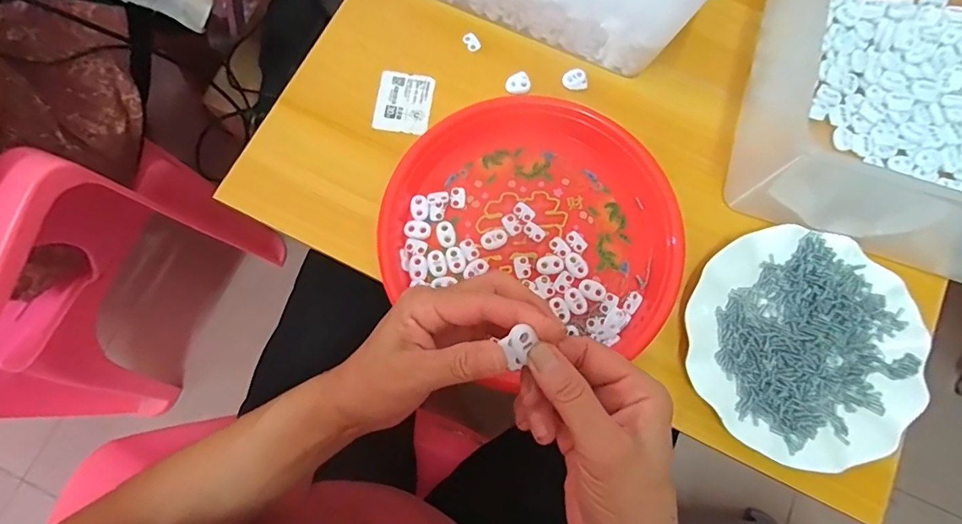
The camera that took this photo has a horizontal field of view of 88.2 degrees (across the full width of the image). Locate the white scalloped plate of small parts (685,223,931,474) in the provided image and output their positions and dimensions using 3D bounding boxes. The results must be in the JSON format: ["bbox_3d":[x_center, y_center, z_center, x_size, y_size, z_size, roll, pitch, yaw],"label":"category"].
[{"bbox_3d":[0.258,0.065,0.404,0.179,0.023,0.181,0,77,-1],"label":"white scalloped plate of small parts"}]

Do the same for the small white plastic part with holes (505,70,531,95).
[{"bbox_3d":[0.034,-0.165,0.460,0.022,0.008,0.019,-22,78,-6],"label":"small white plastic part with holes"}]

